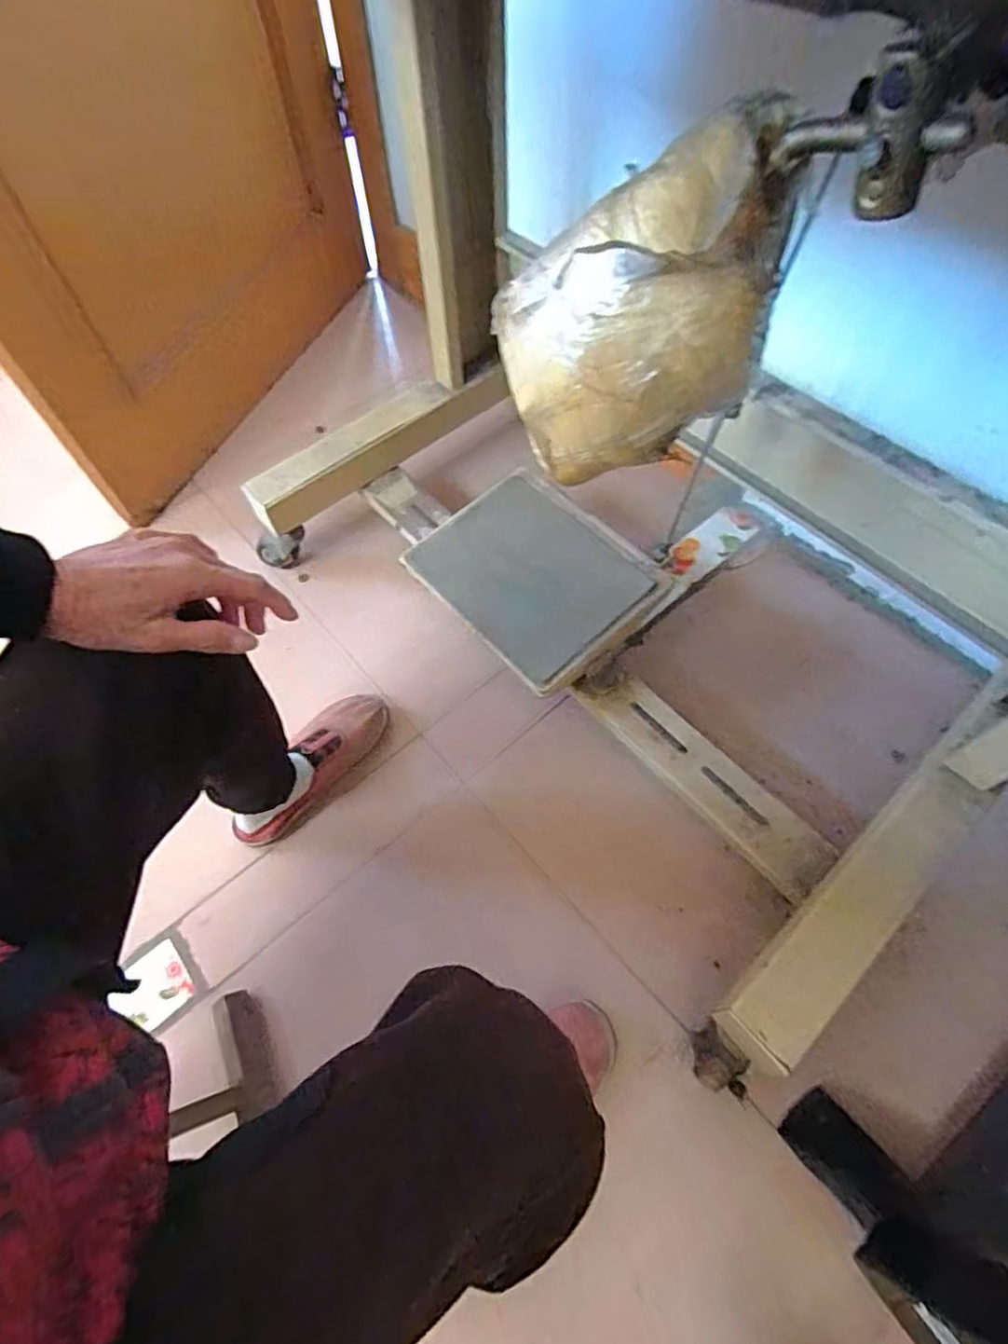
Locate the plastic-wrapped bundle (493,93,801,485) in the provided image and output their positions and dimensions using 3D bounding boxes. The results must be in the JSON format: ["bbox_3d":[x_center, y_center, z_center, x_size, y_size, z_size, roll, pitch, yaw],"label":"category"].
[{"bbox_3d":[0.065,-0.176,0.312,0.133,0.132,0.074,-10,60,-4],"label":"plastic-wrapped bundle"}]

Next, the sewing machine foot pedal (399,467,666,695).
[{"bbox_3d":[0.033,-0.121,0.767,0.204,0.021,0.256,-41,65,-10],"label":"sewing machine foot pedal"}]

